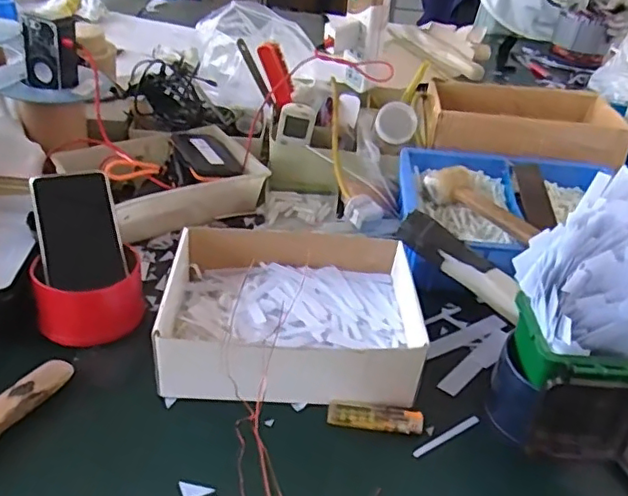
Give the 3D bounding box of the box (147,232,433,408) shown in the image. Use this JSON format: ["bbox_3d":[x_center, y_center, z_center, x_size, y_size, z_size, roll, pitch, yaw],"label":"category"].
[{"bbox_3d":[-0.022,0.056,0.595,0.234,0.070,0.198,4,36,-3],"label":"box"}]

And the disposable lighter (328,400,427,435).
[{"bbox_3d":[0.056,0.153,0.531,0.084,0.012,0.025,9,37,4],"label":"disposable lighter"}]

